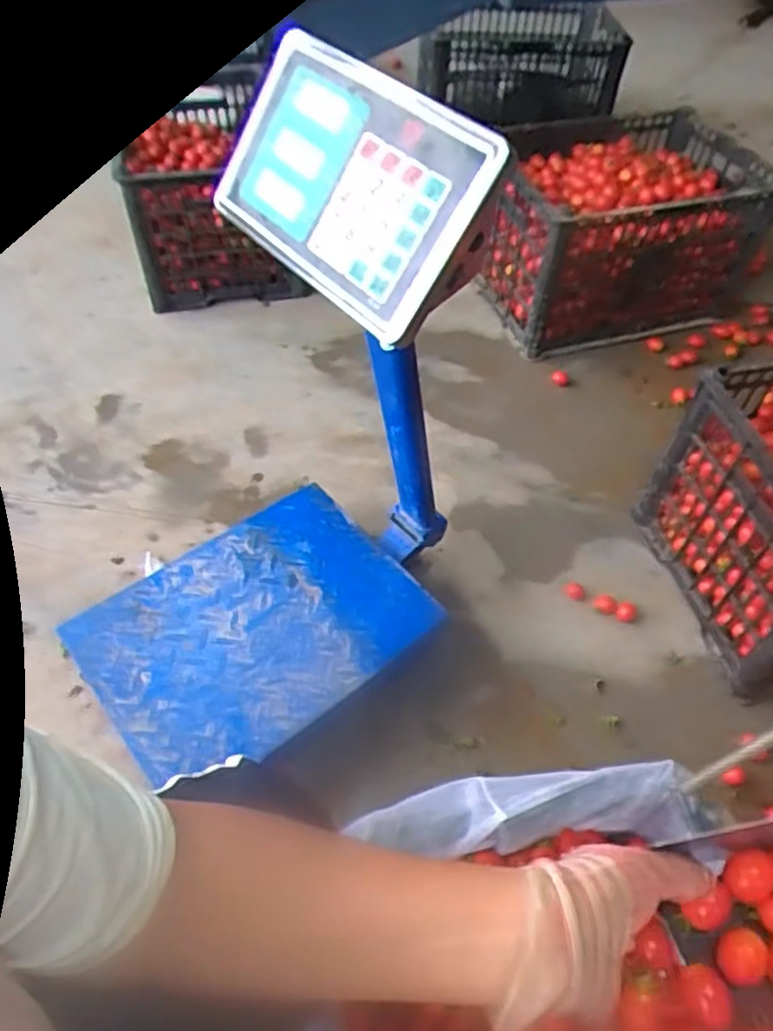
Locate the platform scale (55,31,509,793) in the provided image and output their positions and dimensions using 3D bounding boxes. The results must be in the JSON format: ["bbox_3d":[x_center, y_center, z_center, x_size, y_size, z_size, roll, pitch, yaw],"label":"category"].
[{"bbox_3d":[-0.128,-0.057,0.661,0.447,0.580,0.290,-33,59,-25],"label":"platform scale"}]

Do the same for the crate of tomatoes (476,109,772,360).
[{"bbox_3d":[0.456,-0.592,1.415,0.516,0.284,0.432,-9,52,-9],"label":"crate of tomatoes"}]

